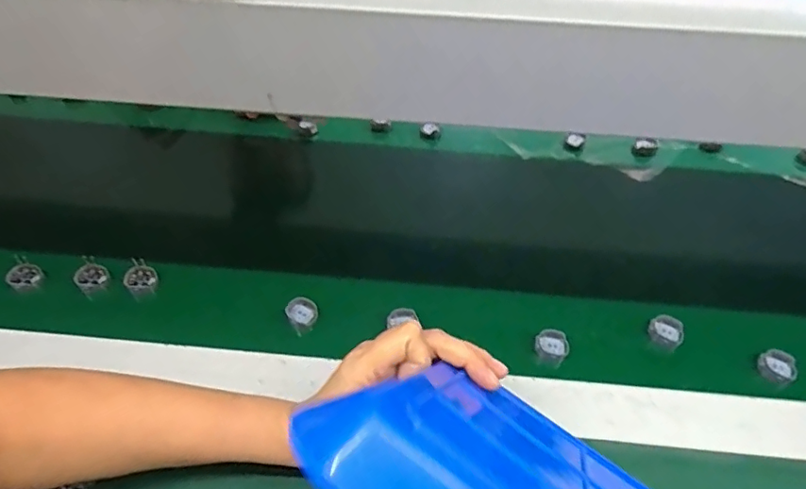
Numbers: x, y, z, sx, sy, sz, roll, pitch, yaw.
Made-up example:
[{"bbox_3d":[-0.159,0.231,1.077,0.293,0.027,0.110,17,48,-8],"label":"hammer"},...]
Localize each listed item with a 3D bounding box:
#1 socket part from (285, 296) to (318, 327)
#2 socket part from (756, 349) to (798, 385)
[{"bbox_3d":[-0.095,0.065,0.501,0.027,0.012,0.035,-21,55,-19],"label":"socket part"},{"bbox_3d":[0.332,0.110,0.470,0.030,0.015,0.029,-17,53,-16],"label":"socket part"}]

